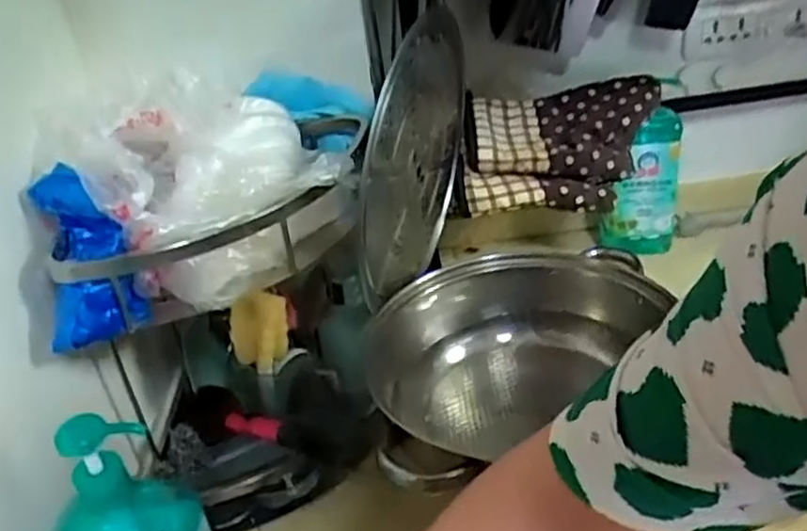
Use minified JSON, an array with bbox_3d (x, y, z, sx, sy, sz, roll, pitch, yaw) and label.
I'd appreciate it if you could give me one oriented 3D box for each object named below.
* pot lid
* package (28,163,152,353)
[{"bbox_3d":[0.016,-0.112,0.771,0.021,0.299,0.260,16,53,16],"label":"pot lid"},{"bbox_3d":[-0.248,-0.010,0.568,0.071,0.142,0.042,-16,-6,-13],"label":"package"}]

